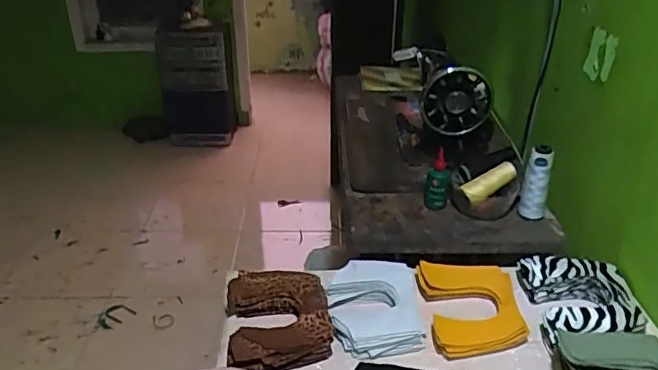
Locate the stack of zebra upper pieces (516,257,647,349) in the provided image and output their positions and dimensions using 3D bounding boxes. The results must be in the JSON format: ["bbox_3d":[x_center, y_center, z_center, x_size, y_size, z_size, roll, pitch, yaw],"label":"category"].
[{"bbox_3d":[0.348,0.167,0.782,0.146,0.056,0.151,4,28,8],"label":"stack of zebra upper pieces"}]

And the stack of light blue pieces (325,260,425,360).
[{"bbox_3d":[0.065,0.173,0.794,0.126,0.049,0.161,-4,31,-7],"label":"stack of light blue pieces"}]

